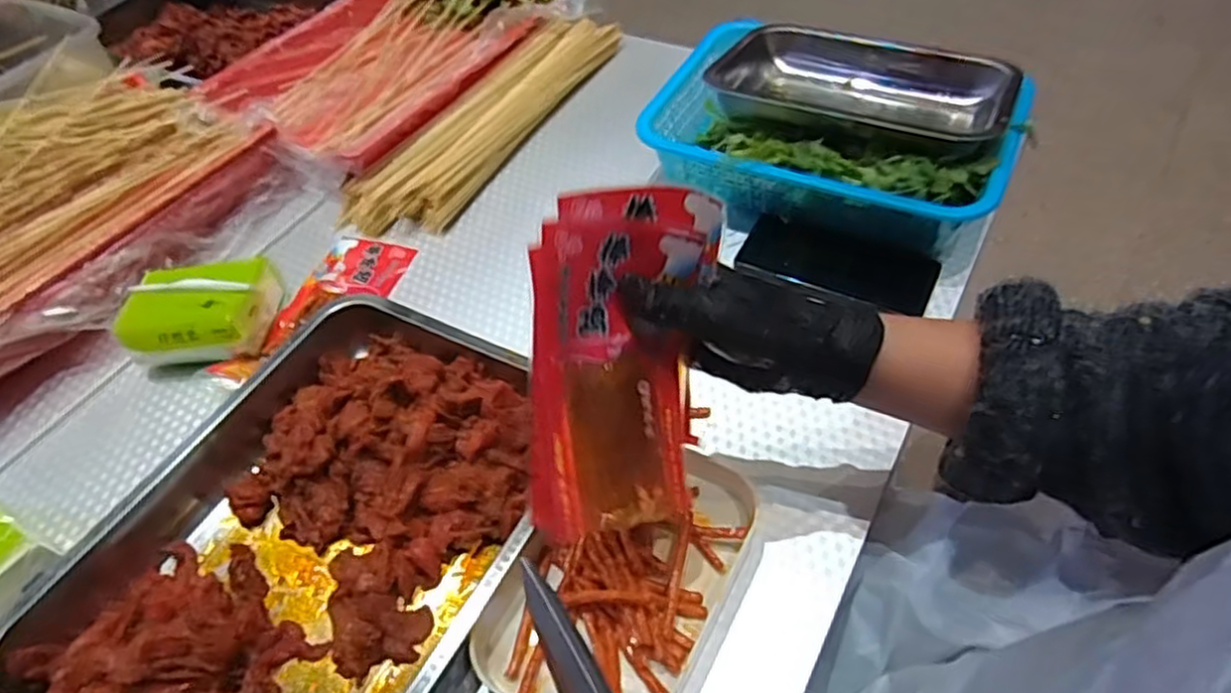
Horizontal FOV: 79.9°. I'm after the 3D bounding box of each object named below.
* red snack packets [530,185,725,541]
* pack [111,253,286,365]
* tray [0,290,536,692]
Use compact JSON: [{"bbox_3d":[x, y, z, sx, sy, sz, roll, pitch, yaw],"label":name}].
[{"bbox_3d":[0.002,0.010,0.382,0.090,0.178,0.036,-5,17,-23],"label":"red snack packets"},{"bbox_3d":[-0.350,-0.030,0.626,0.107,0.060,0.096,-5,51,2],"label":"pack"},{"bbox_3d":[-0.200,0.125,0.494,0.278,0.052,0.343,19,56,20],"label":"tray"}]

